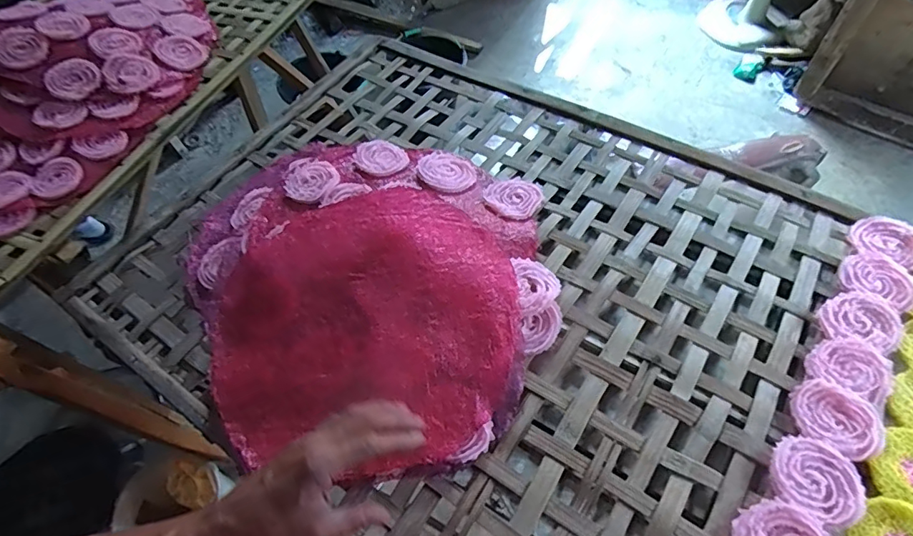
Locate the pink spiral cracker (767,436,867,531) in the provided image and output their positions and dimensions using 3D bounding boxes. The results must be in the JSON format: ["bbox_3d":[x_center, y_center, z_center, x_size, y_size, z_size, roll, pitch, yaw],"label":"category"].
[{"bbox_3d":[0.324,0.189,0.446,0.073,0.008,0.069,35,66,23],"label":"pink spiral cracker"}]

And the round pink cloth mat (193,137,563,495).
[{"bbox_3d":[-0.115,0.000,0.587,0.458,0.072,0.414,27,61,18],"label":"round pink cloth mat"}]

